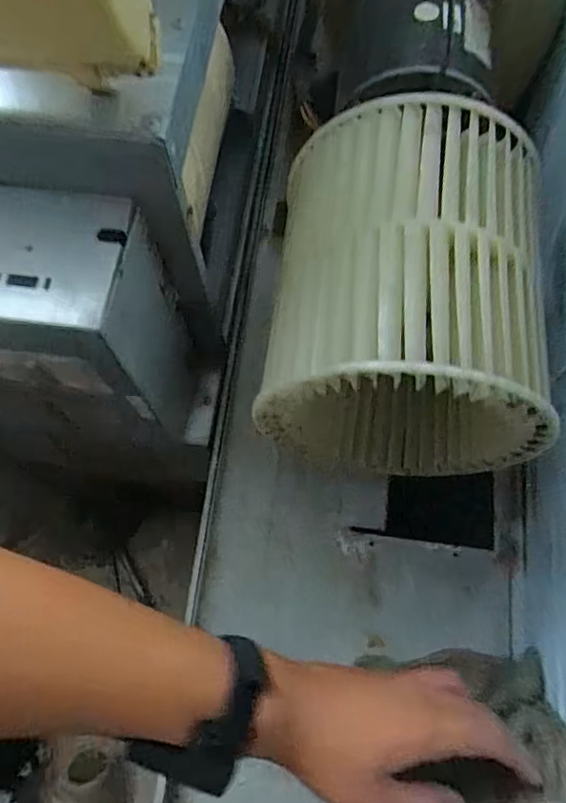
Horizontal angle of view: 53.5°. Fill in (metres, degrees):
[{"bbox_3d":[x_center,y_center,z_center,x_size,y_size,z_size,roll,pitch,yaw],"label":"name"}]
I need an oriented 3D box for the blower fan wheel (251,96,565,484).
[{"bbox_3d":[0.093,-0.077,0.433,0.187,0.193,0.217,7,70,5],"label":"blower fan wheel"}]

